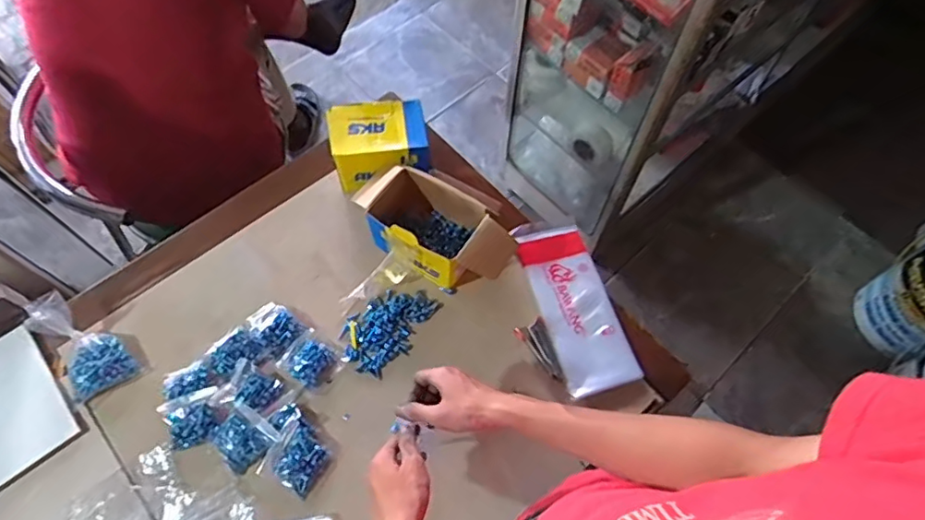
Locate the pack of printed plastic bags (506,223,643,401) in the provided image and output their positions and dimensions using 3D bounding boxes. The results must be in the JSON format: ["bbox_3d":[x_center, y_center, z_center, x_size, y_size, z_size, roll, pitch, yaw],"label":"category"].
[{"bbox_3d":[0.166,0.061,0.851,0.108,0.013,0.271,-14,66,-8],"label":"pack of printed plastic bags"}]

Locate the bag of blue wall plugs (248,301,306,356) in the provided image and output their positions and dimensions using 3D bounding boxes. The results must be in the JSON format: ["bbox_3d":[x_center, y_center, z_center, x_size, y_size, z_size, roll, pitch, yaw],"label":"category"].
[{"bbox_3d":[-0.272,0.093,0.817,0.079,0.030,0.060,41,70,16],"label":"bag of blue wall plugs"}]

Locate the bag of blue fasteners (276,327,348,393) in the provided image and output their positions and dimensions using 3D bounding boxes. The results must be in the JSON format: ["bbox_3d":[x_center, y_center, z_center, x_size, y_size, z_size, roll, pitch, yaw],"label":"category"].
[{"bbox_3d":[-0.210,0.140,0.795,0.072,0.025,0.065,35,69,14],"label":"bag of blue fasteners"}]

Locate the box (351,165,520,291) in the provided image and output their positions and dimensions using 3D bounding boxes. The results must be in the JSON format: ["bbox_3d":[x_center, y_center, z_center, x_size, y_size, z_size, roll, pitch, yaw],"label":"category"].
[{"bbox_3d":[-0.040,-0.041,0.842,0.229,0.107,0.111,31,68,12],"label":"box"}]

